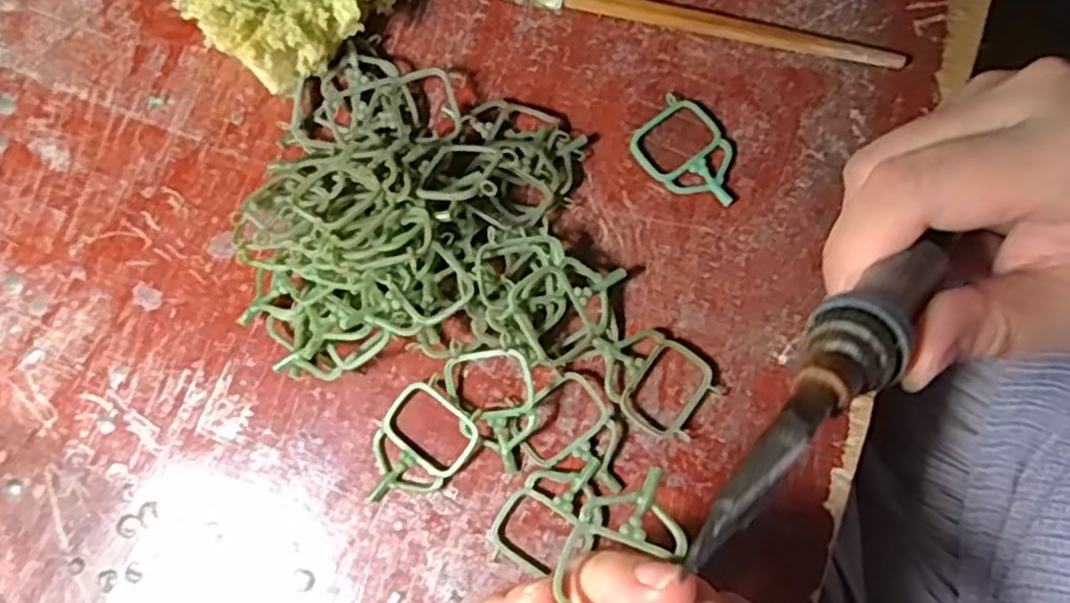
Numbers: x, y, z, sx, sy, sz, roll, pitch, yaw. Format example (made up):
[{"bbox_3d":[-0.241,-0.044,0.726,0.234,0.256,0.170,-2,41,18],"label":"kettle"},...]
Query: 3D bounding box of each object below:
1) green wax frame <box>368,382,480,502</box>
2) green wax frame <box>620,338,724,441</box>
[{"bbox_3d":[-0.036,0.046,0.236,0.028,0.007,0.037,32,79,7],"label":"green wax frame"},{"bbox_3d":[0.043,0.028,0.241,0.025,0.006,0.030,36,79,8],"label":"green wax frame"}]

